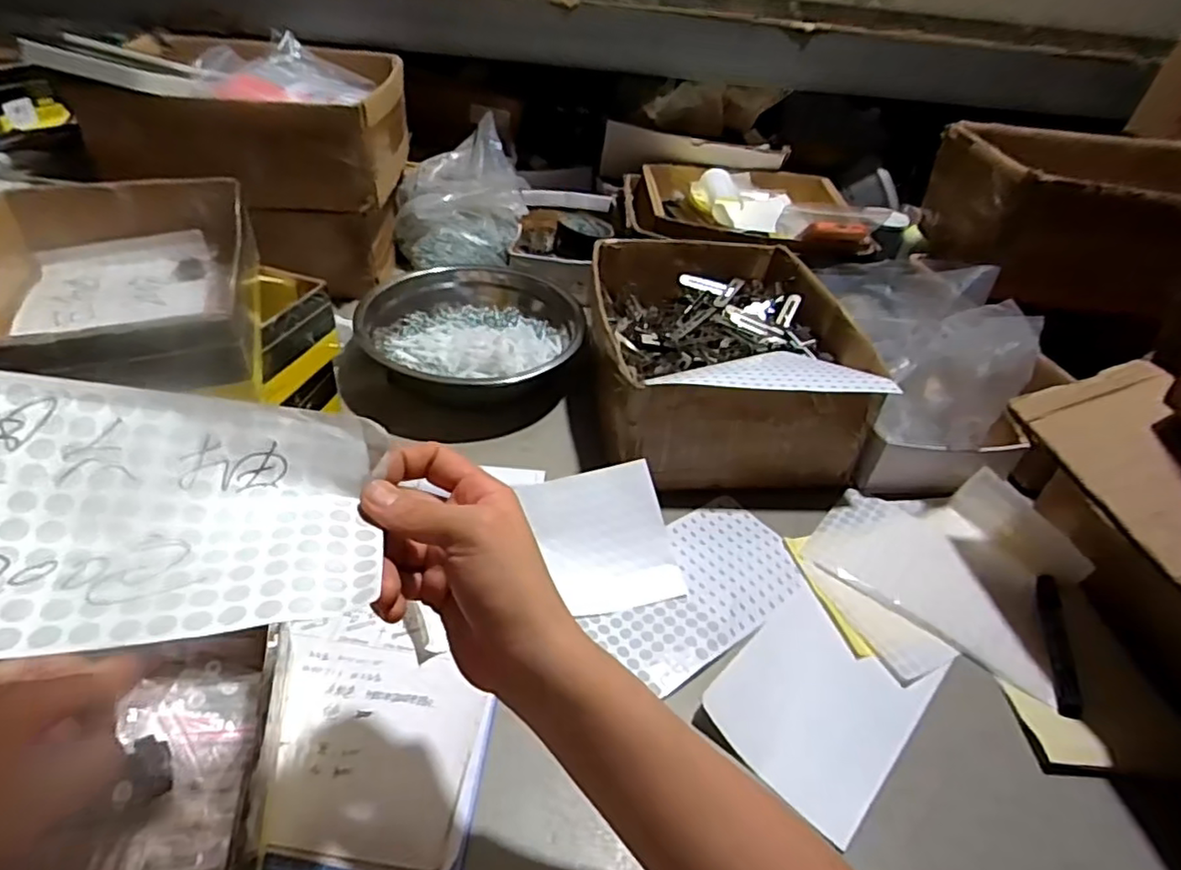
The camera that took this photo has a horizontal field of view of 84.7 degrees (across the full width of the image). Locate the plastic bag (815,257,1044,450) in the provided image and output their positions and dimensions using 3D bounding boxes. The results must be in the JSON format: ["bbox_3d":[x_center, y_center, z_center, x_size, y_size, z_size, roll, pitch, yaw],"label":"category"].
[{"bbox_3d":[0.350,-0.115,0.709,0.125,0.138,0.295,6,40,-1],"label":"plastic bag"}]

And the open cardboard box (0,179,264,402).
[{"bbox_3d":[-0.347,-0.108,0.471,0.172,0.069,0.260,-11,43,-20],"label":"open cardboard box"}]

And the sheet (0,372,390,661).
[{"bbox_3d":[-0.211,0.027,0.259,0.233,0.029,0.119,6,52,-23],"label":"sheet"}]

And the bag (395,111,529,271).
[{"bbox_3d":[-0.183,-0.335,0.914,0.178,0.136,0.184,0,40,-8],"label":"bag"}]

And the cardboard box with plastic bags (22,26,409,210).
[{"bbox_3d":[-0.397,-0.385,0.776,0.319,0.132,0.253,2,40,-5],"label":"cardboard box with plastic bags"}]

